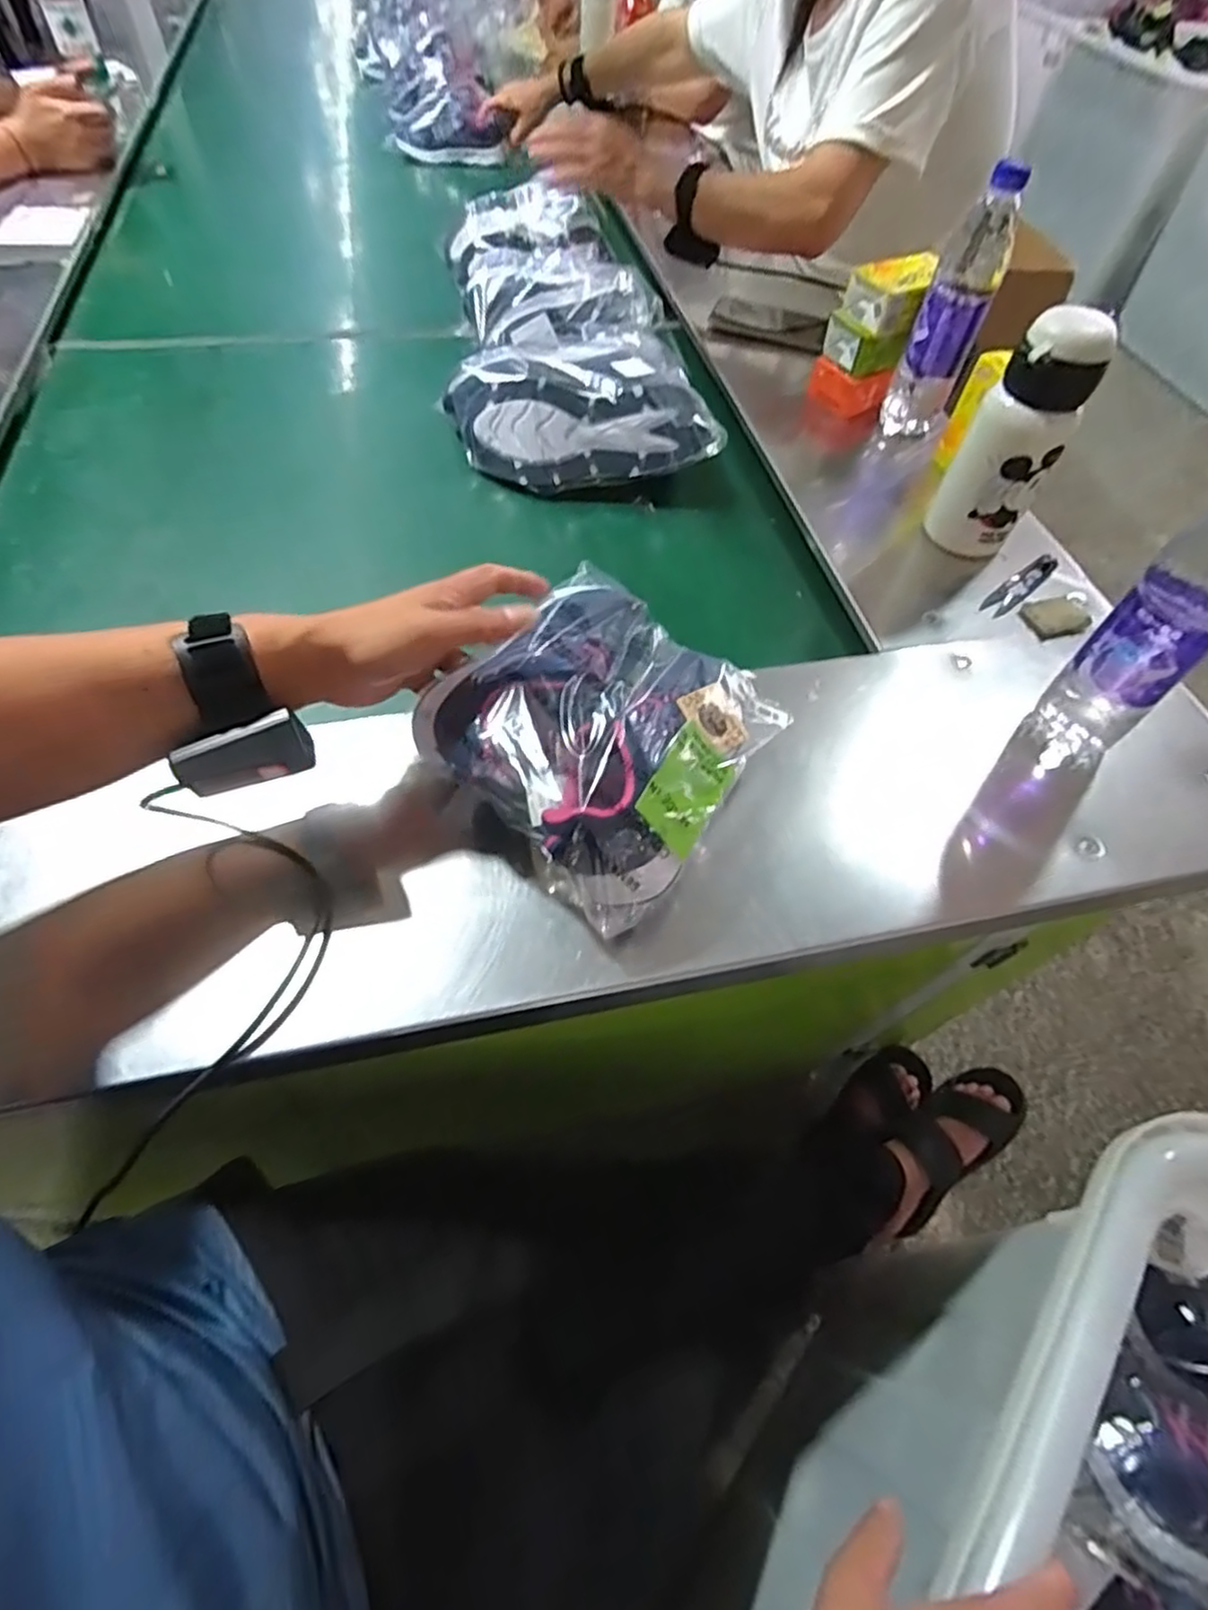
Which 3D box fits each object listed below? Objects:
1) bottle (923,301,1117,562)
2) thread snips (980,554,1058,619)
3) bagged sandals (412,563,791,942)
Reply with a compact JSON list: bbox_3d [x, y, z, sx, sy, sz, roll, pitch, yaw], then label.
[{"bbox_3d":[0.358,-0.319,0.611,0.078,0.183,0.064,23,59,11],"label":"bottle"},{"bbox_3d":[0.398,-0.210,0.663,0.110,0.010,0.023,-36,66,-23],"label":"thread snips"},{"bbox_3d":[0.004,-0.052,0.458,0.186,0.079,0.198,37,63,19],"label":"bagged sandals"}]

